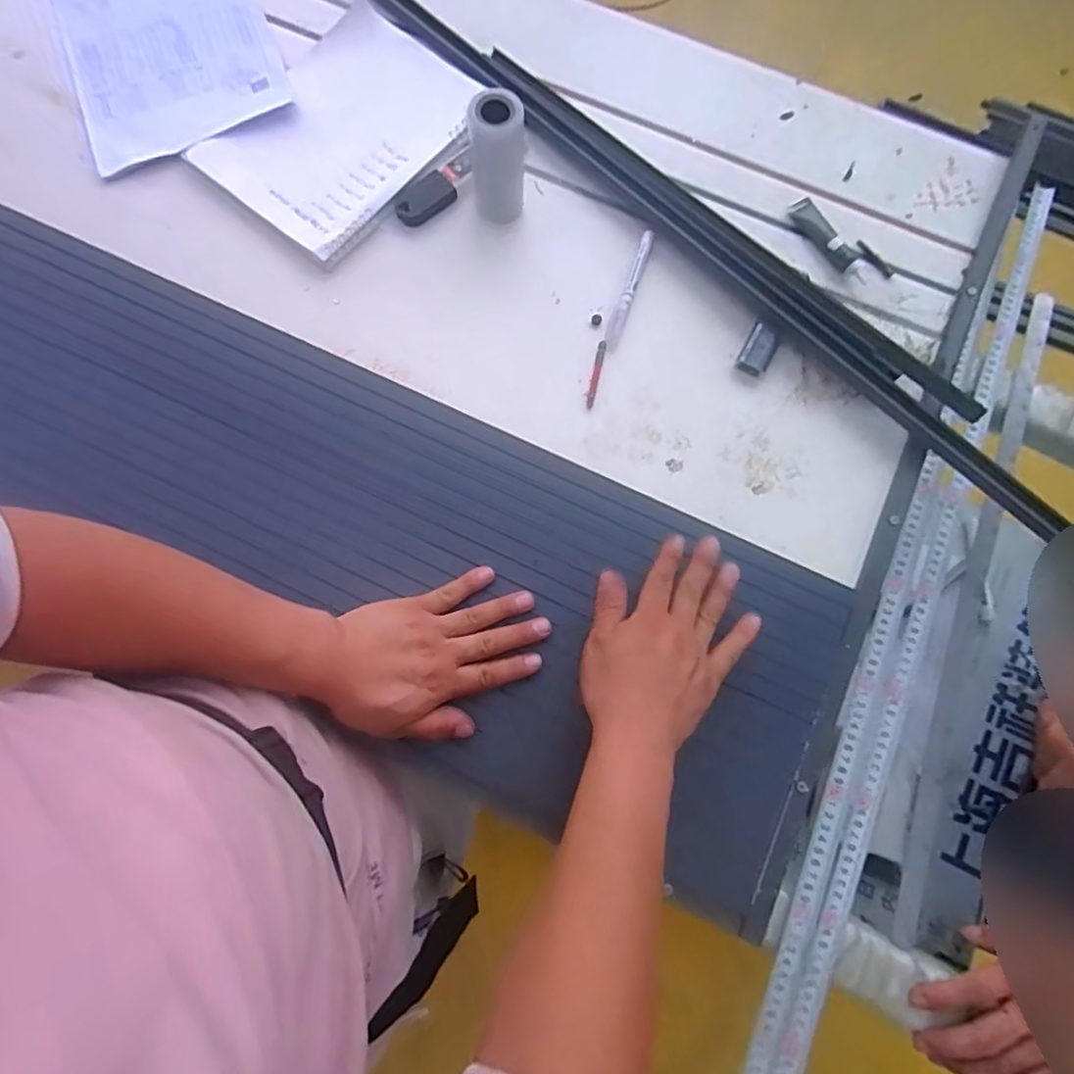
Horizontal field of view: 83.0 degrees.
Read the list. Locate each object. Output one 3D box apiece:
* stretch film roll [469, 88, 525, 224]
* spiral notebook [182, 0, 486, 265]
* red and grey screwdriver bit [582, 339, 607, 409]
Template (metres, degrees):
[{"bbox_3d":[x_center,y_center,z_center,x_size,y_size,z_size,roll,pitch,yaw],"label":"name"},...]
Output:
[{"bbox_3d":[-0.038,-0.346,0.561,0.052,0.105,0.044,0,75,-1],"label":"stretch film roll"},{"bbox_3d":[-0.193,-0.414,0.614,0.197,0.020,0.257,41,78,9],"label":"spiral notebook"},{"bbox_3d":[0.055,-0.154,0.573,0.010,0.004,0.070,13,75,3],"label":"red and grey screwdriver bit"}]

